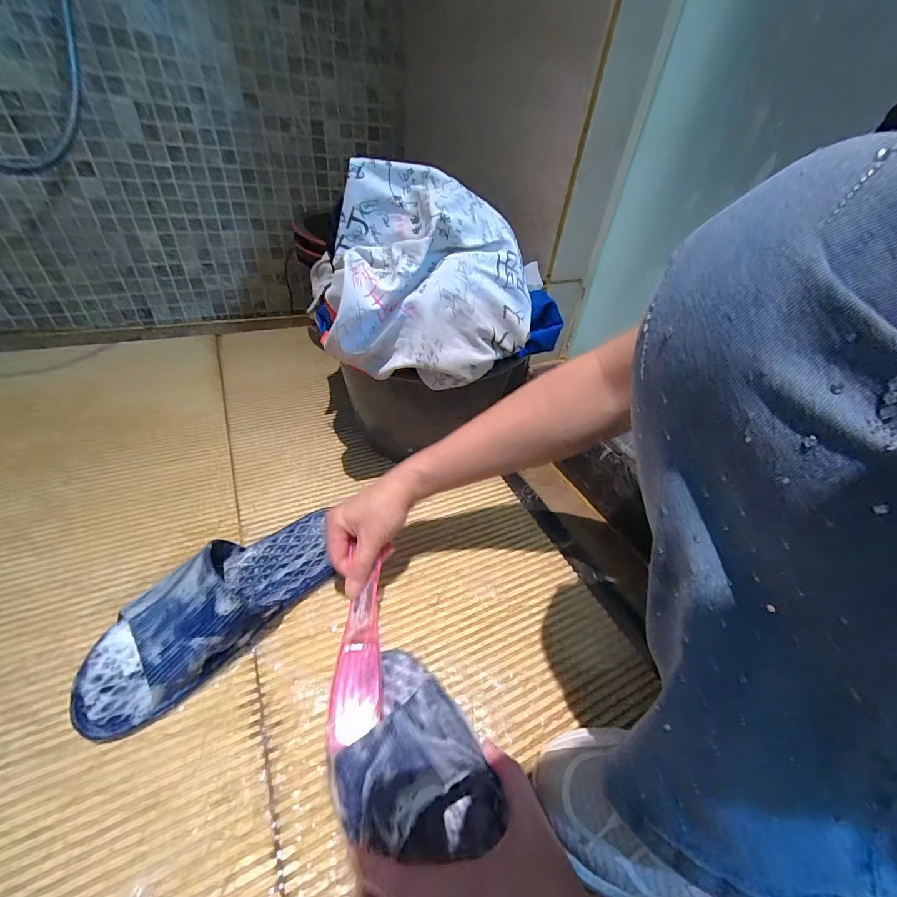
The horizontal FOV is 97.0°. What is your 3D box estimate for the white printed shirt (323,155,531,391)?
[{"bbox_3d":[-0.020,-0.176,0.420,0.219,0.167,0.130,-11,46,-21],"label":"white printed shirt"}]

